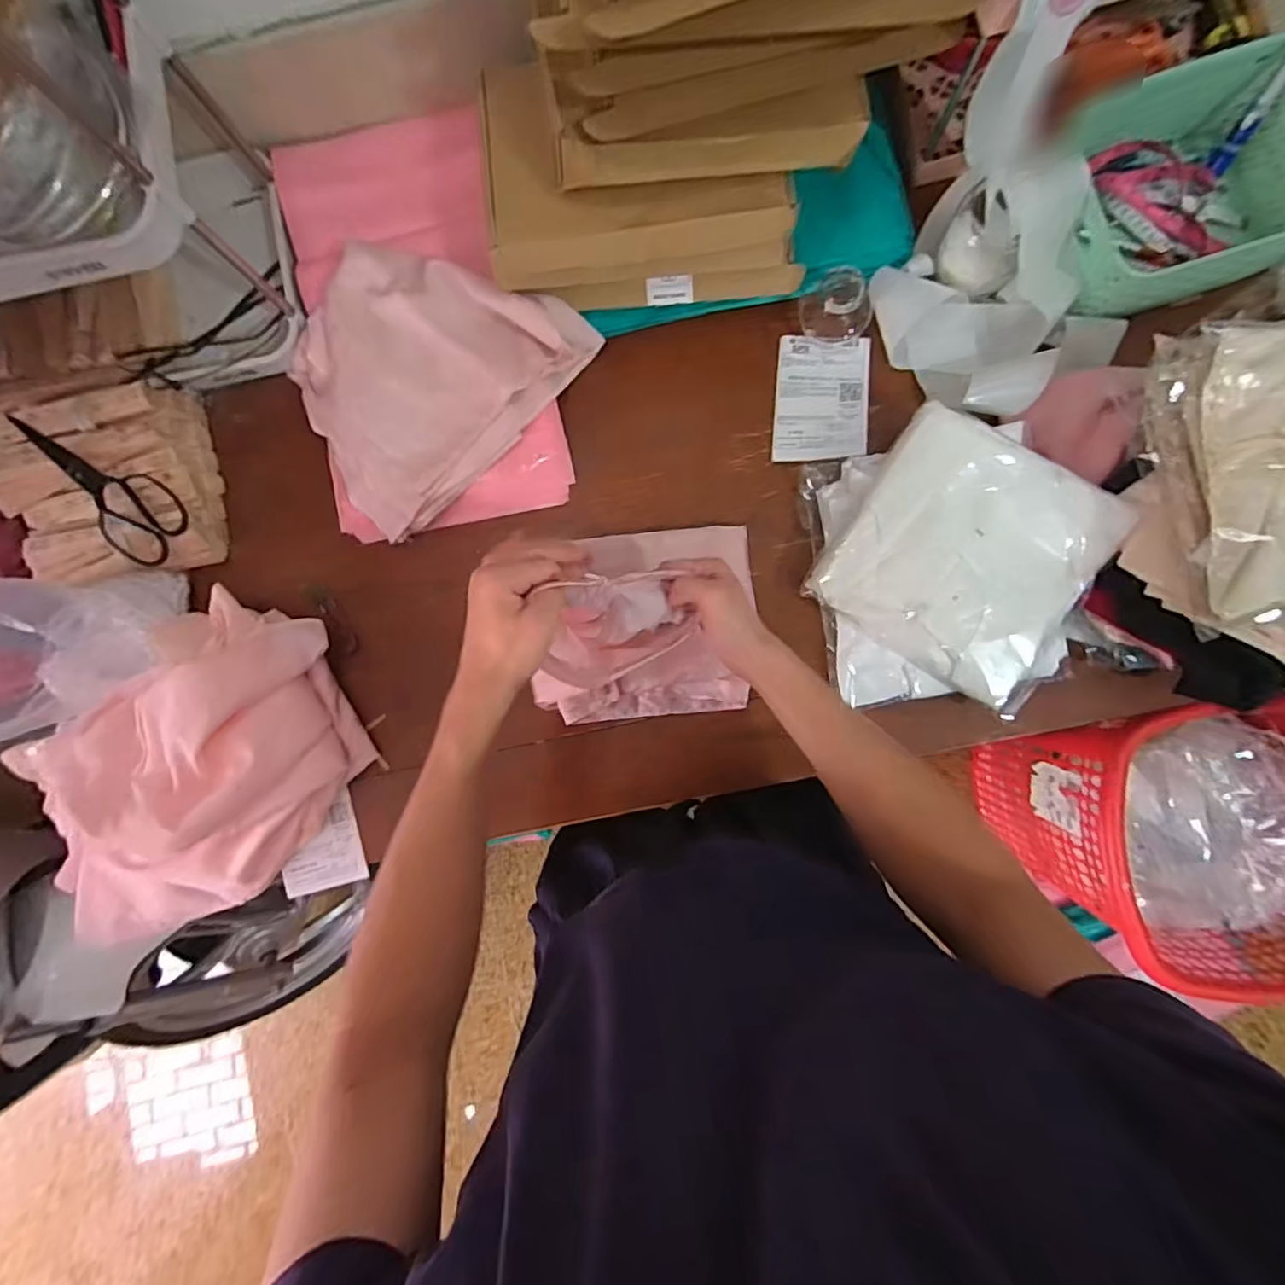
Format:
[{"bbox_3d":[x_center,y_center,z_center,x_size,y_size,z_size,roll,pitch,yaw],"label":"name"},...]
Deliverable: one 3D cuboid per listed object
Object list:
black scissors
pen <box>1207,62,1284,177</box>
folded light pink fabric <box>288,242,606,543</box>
[{"bbox_3d":[-0.618,-0.179,0.681,0.212,0.014,0.097,40,96,-5],"label":"black scissors"},{"bbox_3d":[0.630,-0.550,0.607,0.017,0.127,0.020,17,55,4],"label":"pen"},{"bbox_3d":[-0.247,-0.312,0.682,0.326,0.063,0.264,-43,86,1],"label":"folded light pink fabric"}]

